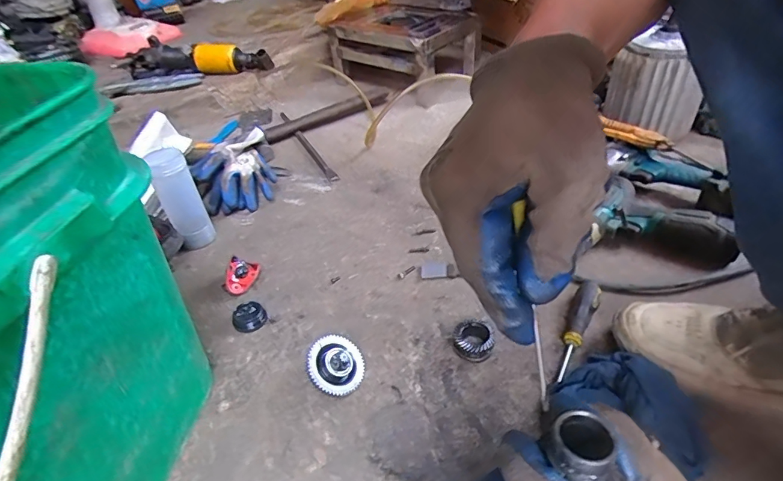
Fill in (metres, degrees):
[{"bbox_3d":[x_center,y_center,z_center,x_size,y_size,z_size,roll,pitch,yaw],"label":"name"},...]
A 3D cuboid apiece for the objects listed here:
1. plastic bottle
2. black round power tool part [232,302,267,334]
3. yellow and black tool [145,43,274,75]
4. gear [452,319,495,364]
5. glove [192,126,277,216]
[{"bbox_3d":[-0.317,-0.058,0.677,0.051,0.157,0.041,-22,42,-18],"label":"plastic bottle"},{"bbox_3d":[-0.185,0.100,0.578,0.040,0.019,0.040,-4,40,3],"label":"black round power tool part"},{"bbox_3d":[-0.507,-0.494,1.221,0.370,0.087,0.080,3,39,13],"label":"yellow and black tool"},{"bbox_3d":[0.093,0.115,0.510,0.043,0.028,0.042,-4,40,3],"label":"gear"},{"bbox_3d":[-0.286,-0.123,0.812,0.132,0.087,0.146,-19,41,-14],"label":"glove"}]

